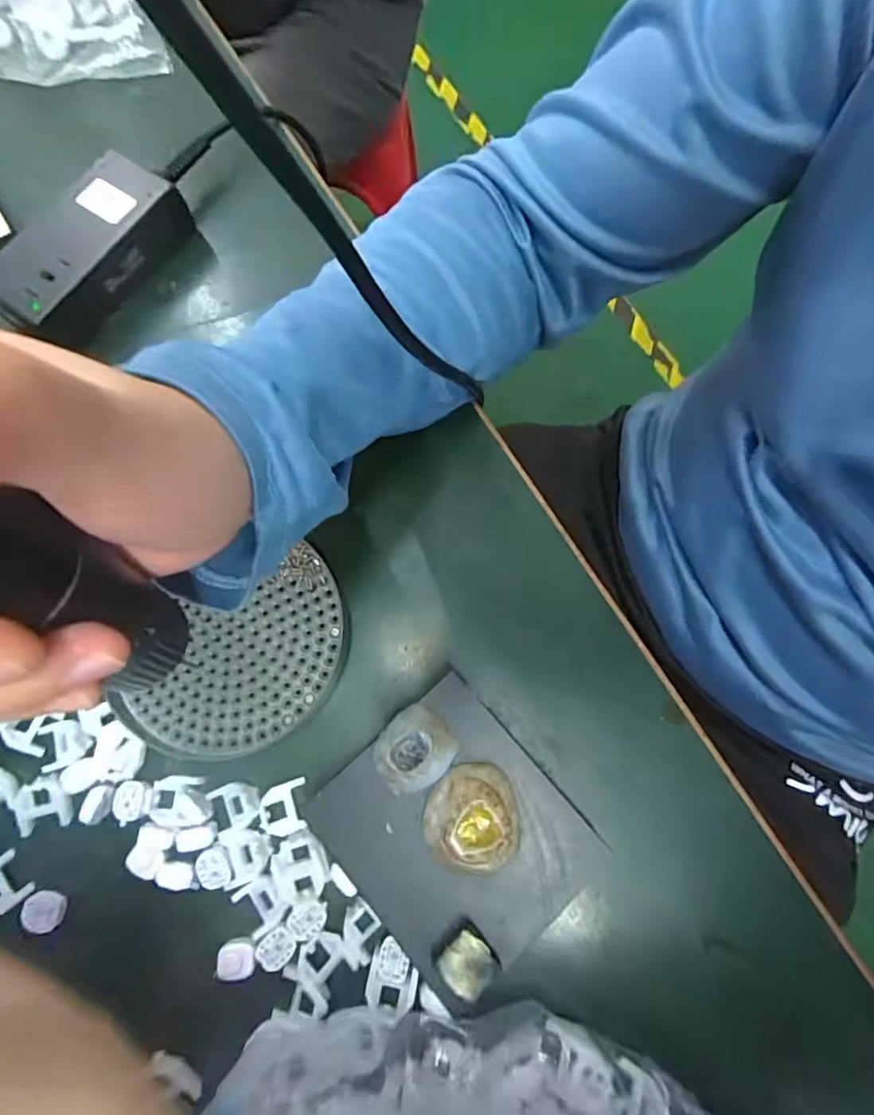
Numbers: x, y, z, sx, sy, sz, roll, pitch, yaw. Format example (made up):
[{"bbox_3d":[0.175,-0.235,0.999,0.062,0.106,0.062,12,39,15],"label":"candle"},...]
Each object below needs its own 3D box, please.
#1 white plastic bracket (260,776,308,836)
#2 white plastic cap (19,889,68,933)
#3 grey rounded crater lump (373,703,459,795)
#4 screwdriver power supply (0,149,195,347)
[{"bbox_3d":[-0.071,0.116,0.245,0.021,0.006,0.022,-10,76,-1],"label":"white plastic bracket"},{"bbox_3d":[-0.176,0.158,0.234,0.015,0.010,0.016,0,76,2],"label":"white plastic cap"},{"bbox_3d":[-0.011,0.085,0.234,0.034,0.009,0.032,-38,78,-7],"label":"grey rounded crater lump"},{"bbox_3d":[-0.199,-0.175,0.303,0.052,0.034,0.112,28,78,8],"label":"screwdriver power supply"}]

